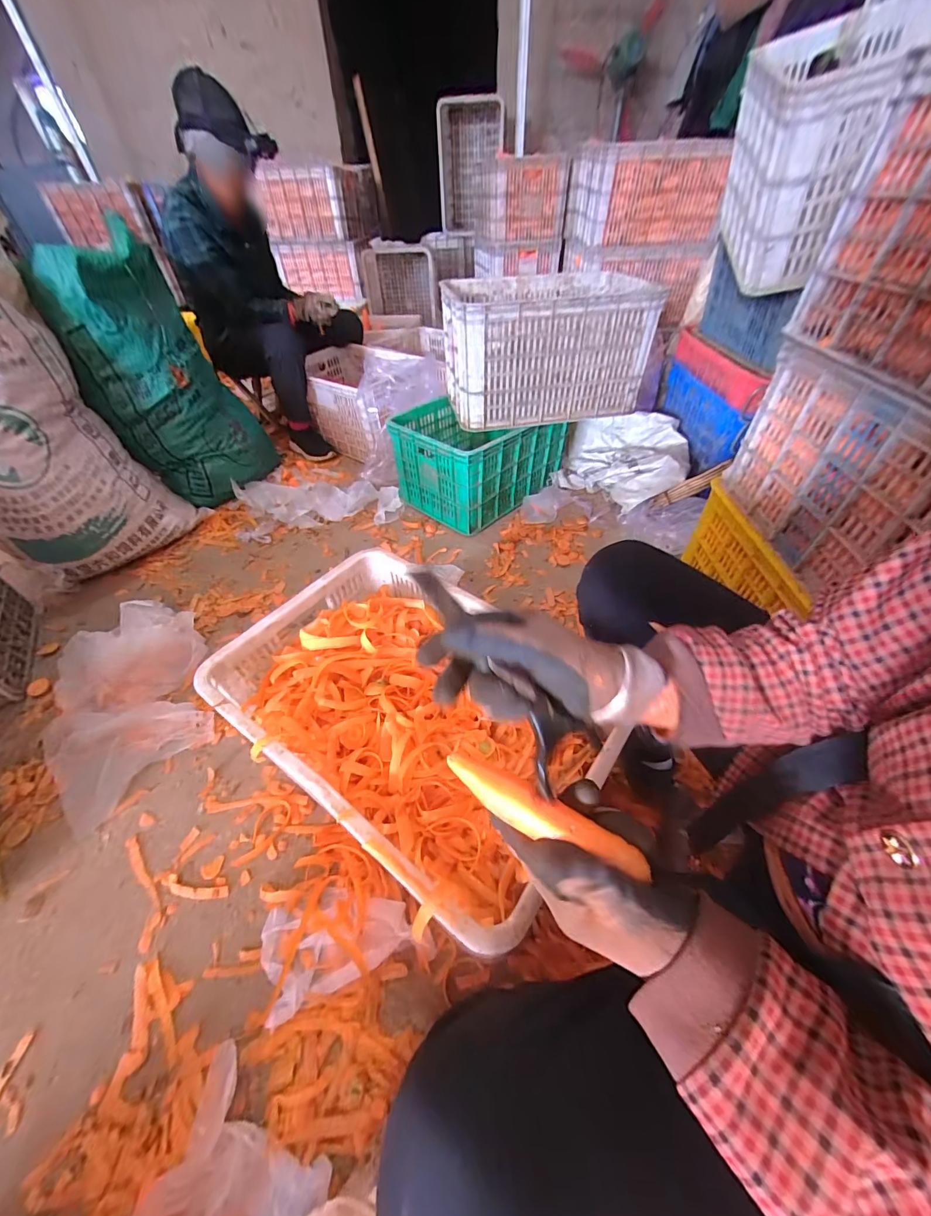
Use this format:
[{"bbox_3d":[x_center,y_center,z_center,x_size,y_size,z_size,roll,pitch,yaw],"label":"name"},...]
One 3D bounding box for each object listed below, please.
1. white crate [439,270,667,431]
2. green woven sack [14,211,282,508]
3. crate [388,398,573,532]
[{"bbox_3d":[0.201,-0.735,1.113,0.483,0.267,0.355,-8,48,-5],"label":"white crate"},{"bbox_3d":[-0.851,-0.655,1.147,0.367,0.596,0.287,-23,51,-18],"label":"green woven sack"},{"bbox_3d":[0.034,-0.497,1.268,0.450,0.248,0.370,-36,56,-27],"label":"crate"}]

